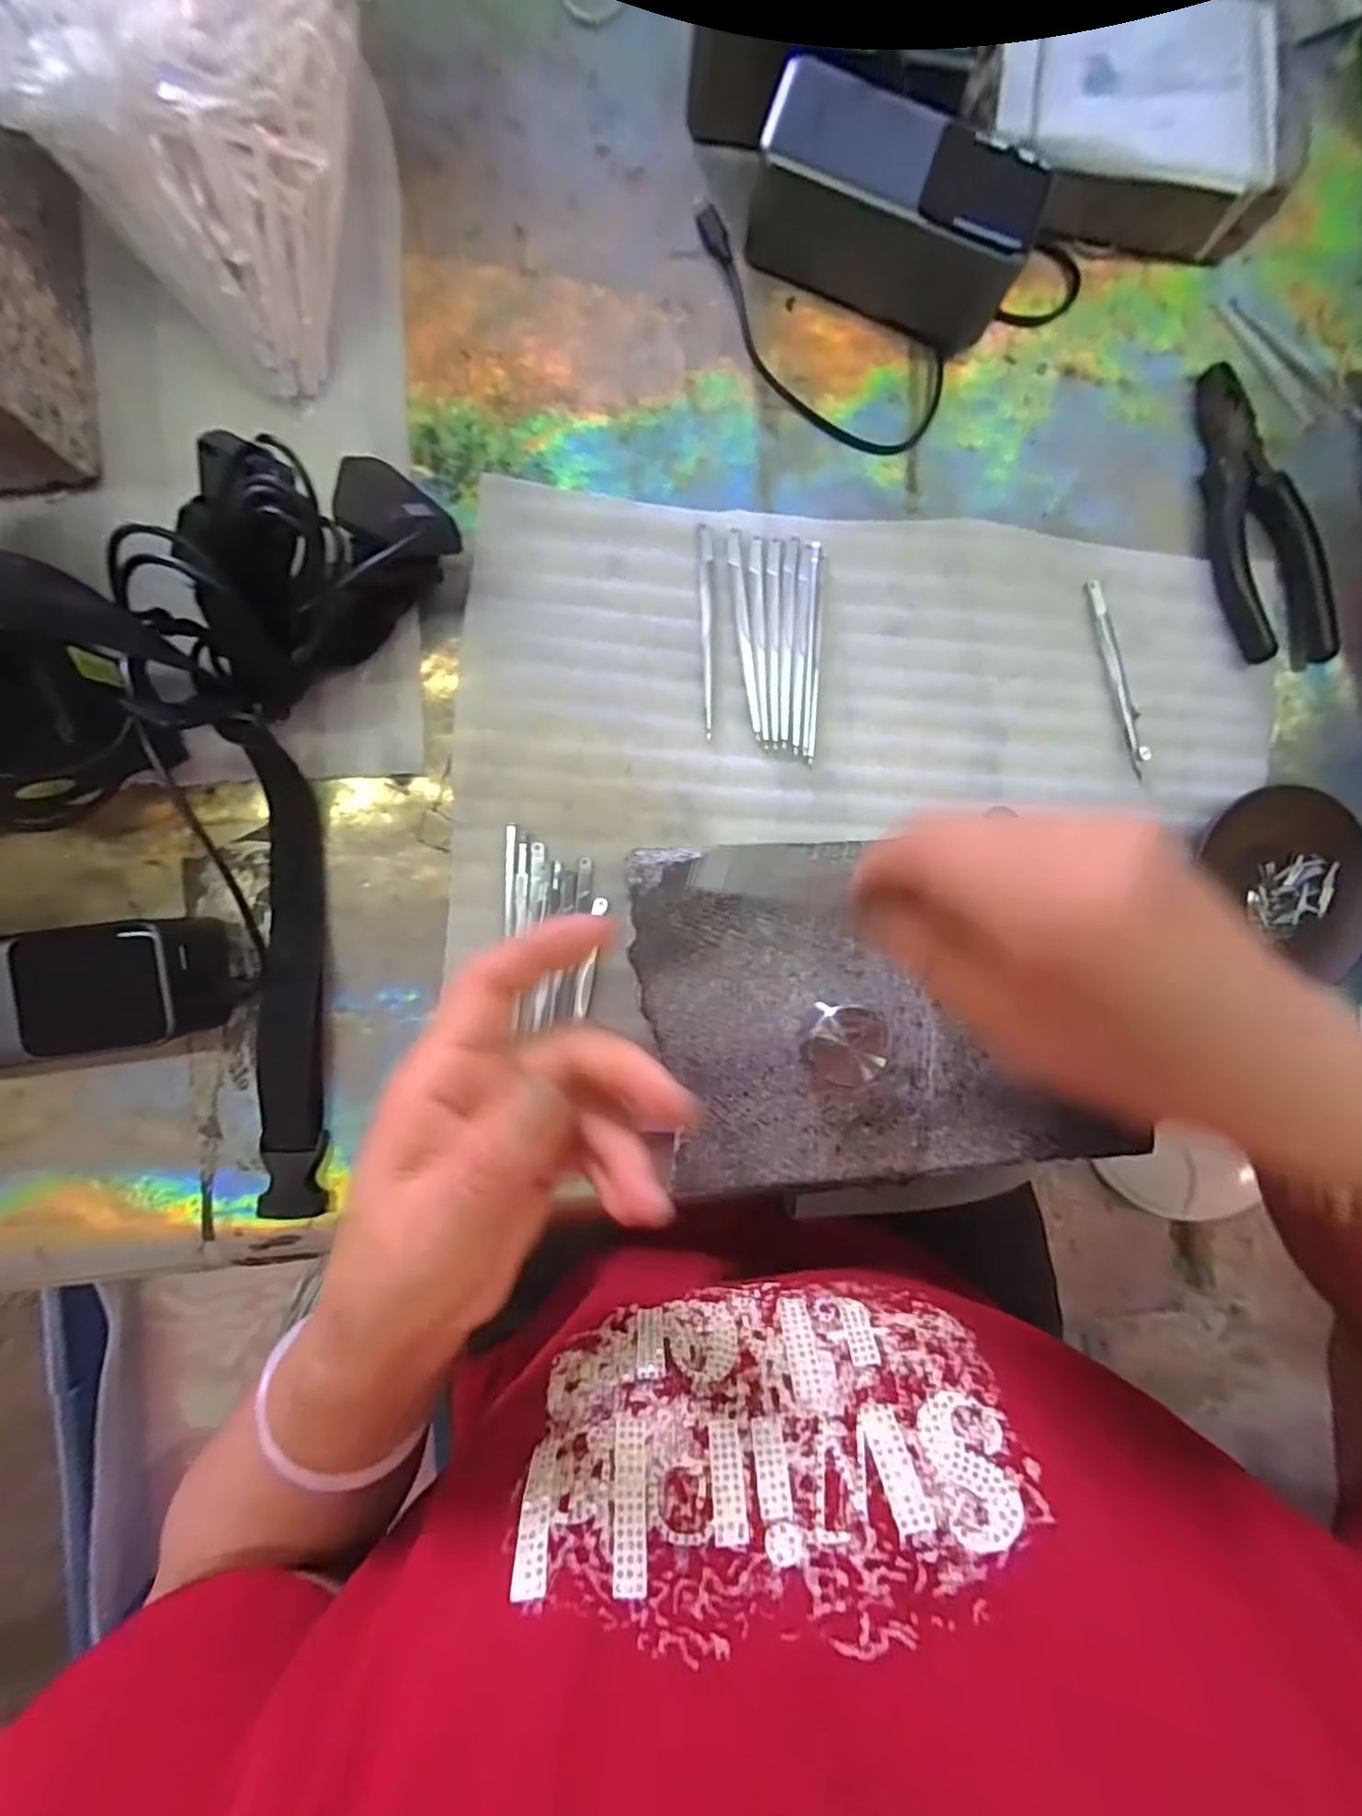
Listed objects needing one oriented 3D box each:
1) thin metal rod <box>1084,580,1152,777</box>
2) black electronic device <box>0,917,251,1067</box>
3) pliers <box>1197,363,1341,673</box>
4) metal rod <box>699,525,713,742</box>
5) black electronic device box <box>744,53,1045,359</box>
[{"bbox_3d":[0.236,-0.124,0.366,0.010,0.007,0.106,-15,92,-5],"label":"thin metal rod"},{"bbox_3d":[-0.273,0.037,0.296,0.138,0.053,0.053,-7,91,-6],"label":"black electronic device"},{"bbox_3d":[0.309,-0.209,0.367,0.052,0.014,0.163,-20,92,-5],"label":"pliers"},{"bbox_3d":[0.014,-0.140,0.346,0.006,0.004,0.107,-1,91,-6],"label":"metal rod"},{"bbox_3d":[0.101,-0.334,0.327,0.130,0.055,0.056,18,89,-6],"label":"black electronic device box"}]

